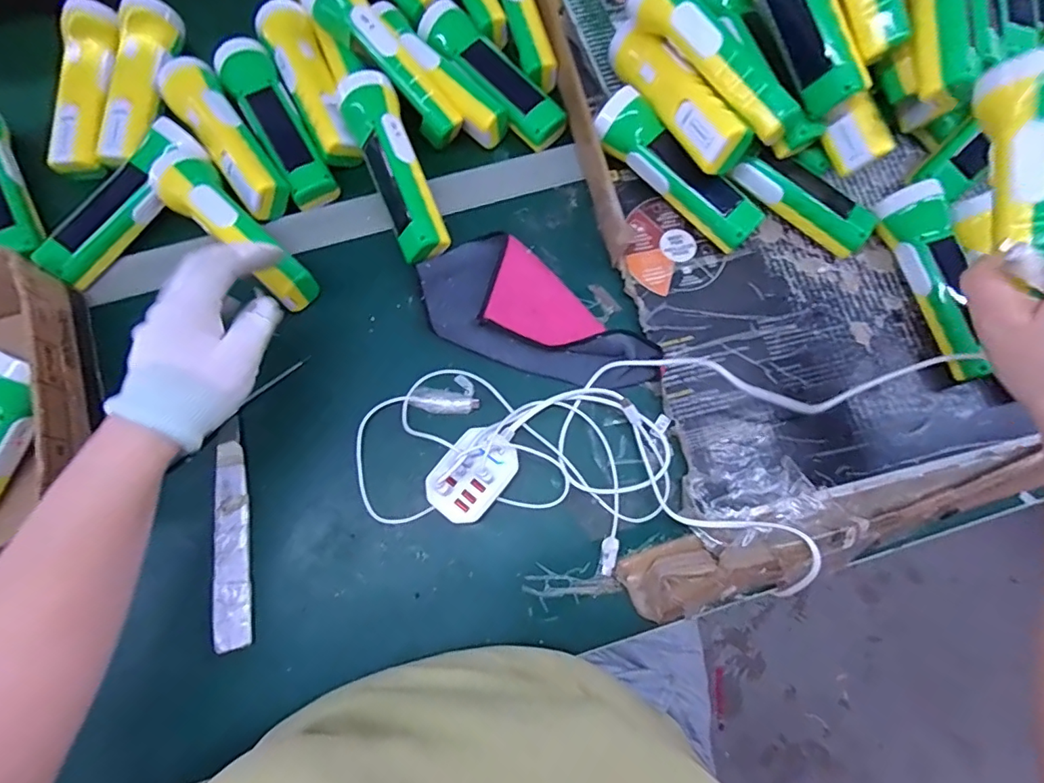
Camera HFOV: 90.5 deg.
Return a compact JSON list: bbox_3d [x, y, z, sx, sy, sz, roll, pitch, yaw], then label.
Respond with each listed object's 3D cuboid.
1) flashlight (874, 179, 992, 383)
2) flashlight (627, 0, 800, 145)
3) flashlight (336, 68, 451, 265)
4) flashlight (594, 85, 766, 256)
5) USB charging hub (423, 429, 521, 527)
[{"bbox_3d":[0.352,-0.092,0.436,0.058,0.048,0.165,-13,75,-4],"label":"flashlight"},{"bbox_3d":[0.154,-0.272,0.407,0.049,0.045,0.166,-36,78,-9],"label":"flashlight"},{"bbox_3d":[-0.112,-0.197,0.457,0.046,0.052,0.166,-23,76,-6],"label":"flashlight"},{"bbox_3d":[0.136,-0.190,0.455,0.162,0.052,0.049,42,79,10],"label":"flashlight"},{"bbox_3d":[-0.039,0.066,0.409,0.052,0.034,0.072,36,78,9],"label":"USB charging hub"}]

